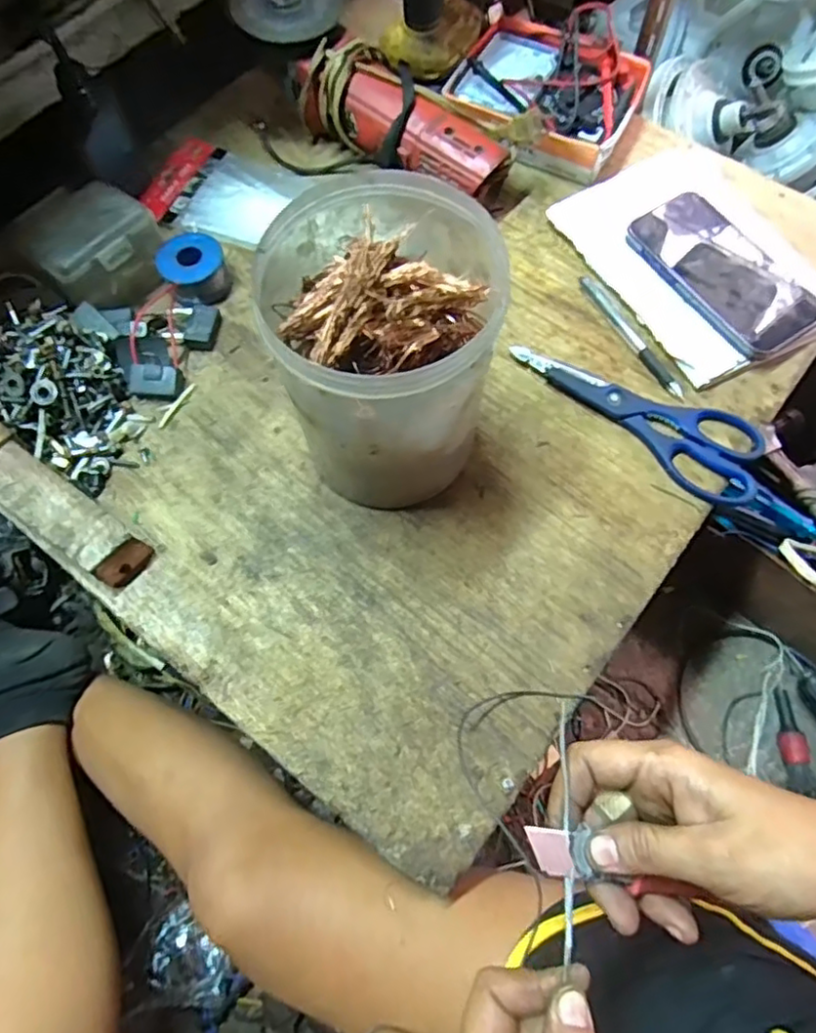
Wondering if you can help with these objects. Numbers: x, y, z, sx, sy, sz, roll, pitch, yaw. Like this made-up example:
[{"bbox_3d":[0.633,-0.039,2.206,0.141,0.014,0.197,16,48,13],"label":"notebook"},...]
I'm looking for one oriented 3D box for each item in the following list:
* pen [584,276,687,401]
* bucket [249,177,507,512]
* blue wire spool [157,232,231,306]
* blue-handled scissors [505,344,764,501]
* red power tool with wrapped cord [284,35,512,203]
[{"bbox_3d":[0.181,-0.149,0.516,0.012,0.008,0.134,-27,71,-9],"label":"pen"},{"bbox_3d":[-0.012,-0.097,0.411,0.124,0.172,0.131,0,69,1],"label":"bucket"},{"bbox_3d":[-0.179,-0.210,0.533,0.052,0.029,0.064,-16,70,-5],"label":"blue wire spool"},{"bbox_3d":[0.181,-0.089,0.490,0.203,0.016,0.069,40,75,15],"label":"blue-handled scissors"},{"bbox_3d":[-0.003,-0.348,0.561,0.202,0.073,0.076,36,73,13],"label":"red power tool with wrapped cord"}]

